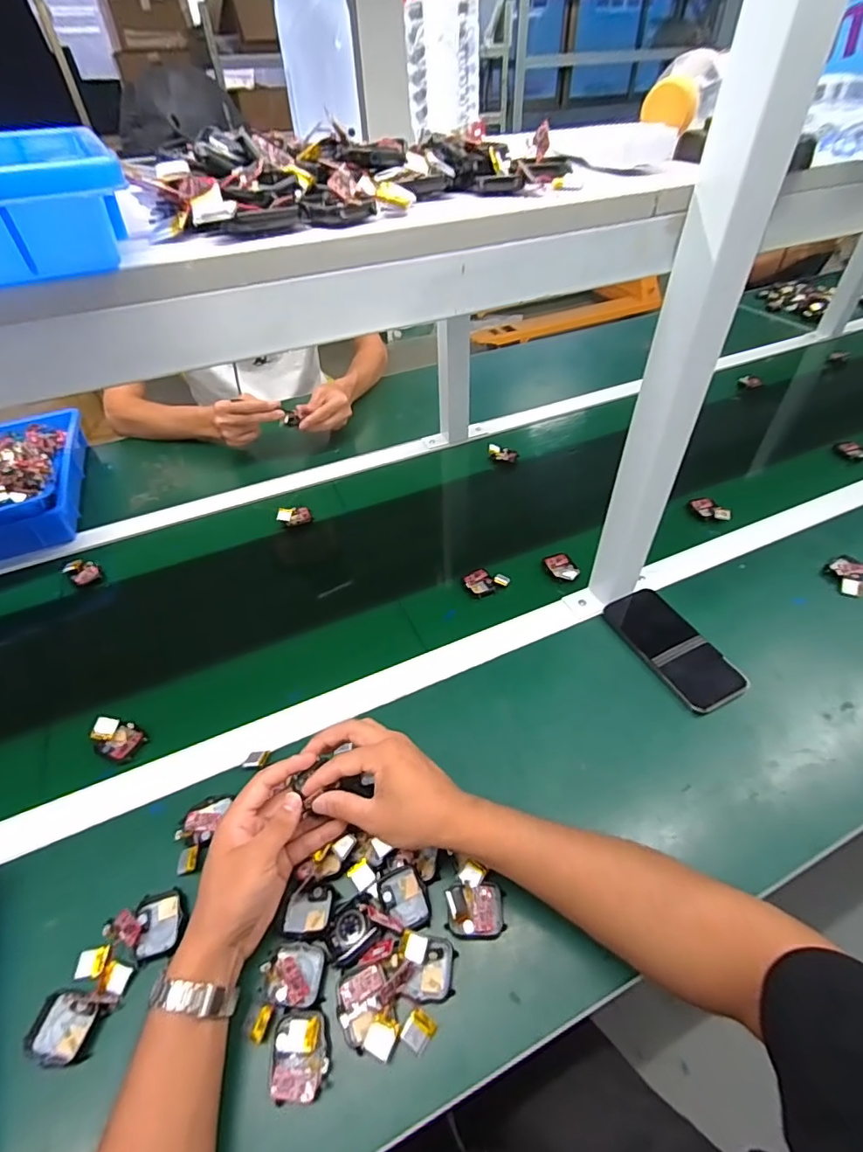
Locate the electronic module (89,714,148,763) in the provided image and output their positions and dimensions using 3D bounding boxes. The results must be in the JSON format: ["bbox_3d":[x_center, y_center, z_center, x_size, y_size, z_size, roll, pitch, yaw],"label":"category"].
[{"bbox_3d":[-0.330,0.168,0.525,0.059,0.014,0.038,18,50,20],"label":"electronic module"}]

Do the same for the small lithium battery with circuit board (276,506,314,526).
[{"bbox_3d":[-0.211,-0.093,0.775,0.049,0.018,0.028,-14,47,-10],"label":"small lithium battery with circuit board"}]

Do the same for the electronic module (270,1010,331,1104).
[{"bbox_3d":[-0.093,0.337,0.354,0.039,0.013,0.047,-9,46,-6],"label":"electronic module"}]

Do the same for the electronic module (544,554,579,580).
[{"bbox_3d":[0.175,-0.014,0.679,0.034,0.009,0.057,-20,40,-6],"label":"electronic module"}]

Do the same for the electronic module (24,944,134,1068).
[{"bbox_3d":[-0.264,0.323,0.379,0.046,0.012,0.065,14,48,16],"label":"electronic module"}]

